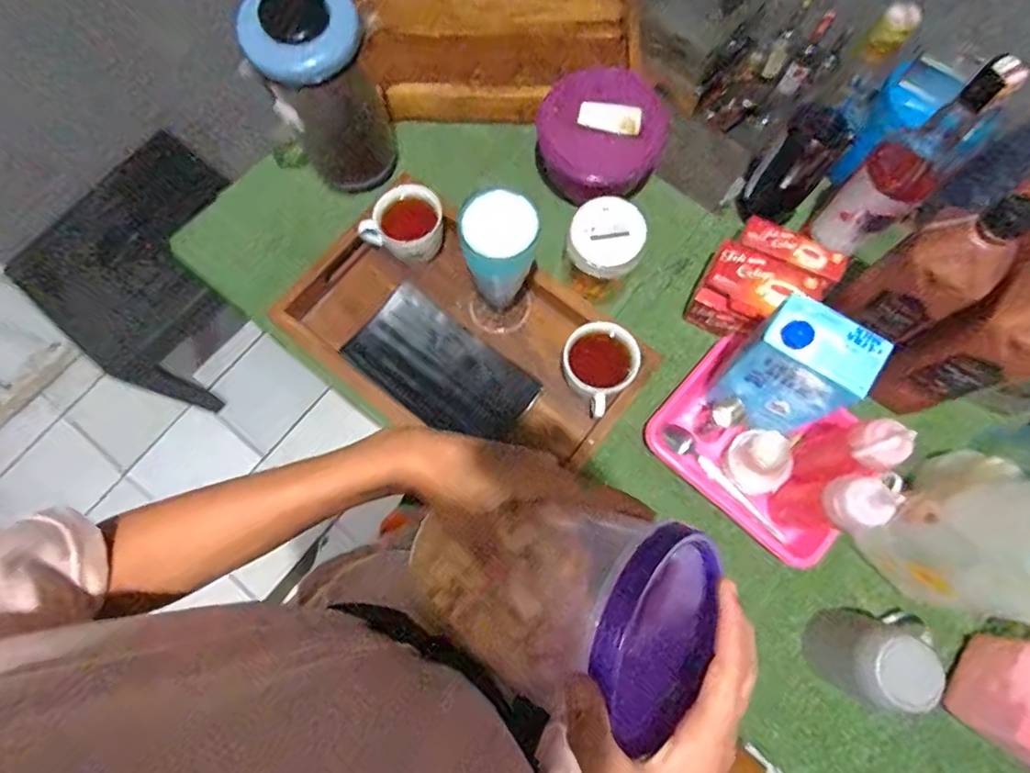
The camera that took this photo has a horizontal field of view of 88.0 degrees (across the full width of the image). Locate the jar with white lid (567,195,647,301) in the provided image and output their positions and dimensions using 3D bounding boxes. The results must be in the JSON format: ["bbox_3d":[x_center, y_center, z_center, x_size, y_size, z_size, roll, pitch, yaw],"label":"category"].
[{"bbox_3d":[0.105,-0.162,0.637,0.081,0.092,0.084,0,76,0],"label":"jar with white lid"}]

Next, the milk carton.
[{"bbox_3d":[0.268,-0.017,0.519,0.103,0.158,0.070,34,79,8],"label":"milk carton"}]

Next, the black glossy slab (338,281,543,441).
[{"bbox_3d":[-0.087,-0.016,0.643,0.212,0.016,0.118,38,89,1],"label":"black glossy slab"}]

